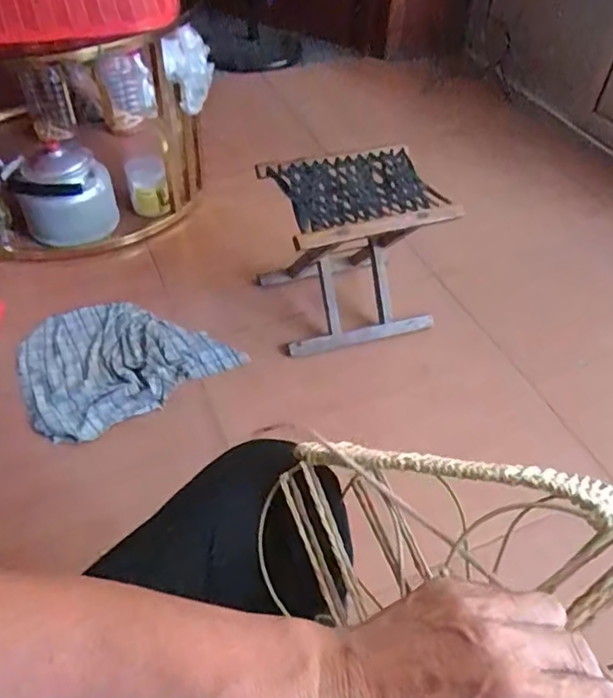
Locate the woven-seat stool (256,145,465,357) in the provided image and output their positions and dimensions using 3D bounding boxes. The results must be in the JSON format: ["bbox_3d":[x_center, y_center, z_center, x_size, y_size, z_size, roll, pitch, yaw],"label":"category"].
[{"bbox_3d":[0.089,-0.199,1.211,0.317,0.291,0.248,-11,49,-13],"label":"woven-seat stool"}]

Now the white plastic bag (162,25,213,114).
[{"bbox_3d":[-0.264,-0.624,1.335,0.109,0.175,0.073,-9,48,-11],"label":"white plastic bag"}]

